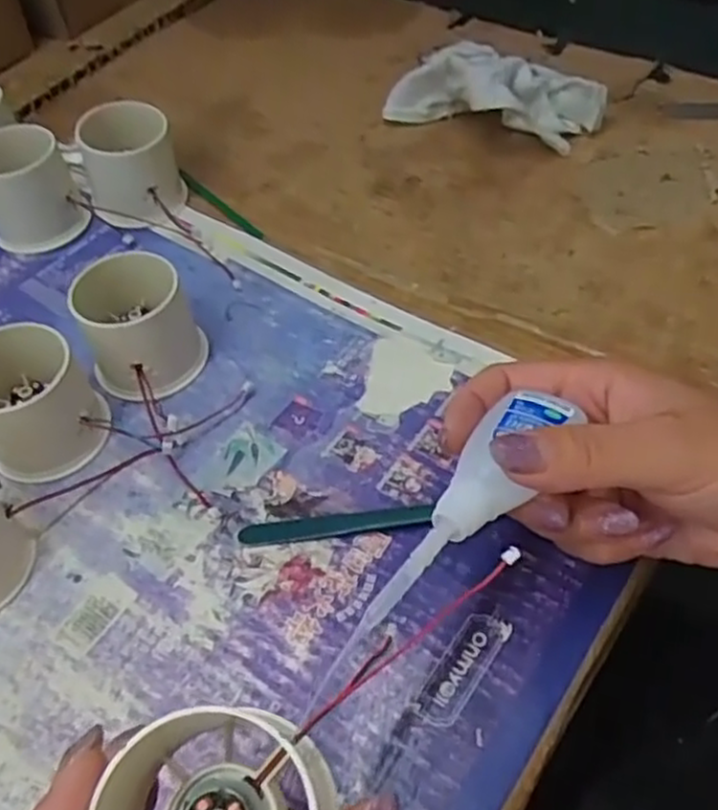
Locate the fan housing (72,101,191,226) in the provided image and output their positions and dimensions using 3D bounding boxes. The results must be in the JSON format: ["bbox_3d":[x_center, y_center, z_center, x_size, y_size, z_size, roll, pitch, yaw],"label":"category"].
[{"bbox_3d":[-0.133,-0.138,0.436,0.048,0.056,0.049,2,53,5],"label":"fan housing"}]

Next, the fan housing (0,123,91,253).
[{"bbox_3d":[-0.191,-0.122,0.427,0.052,0.054,0.046,-24,55,-15],"label":"fan housing"}]

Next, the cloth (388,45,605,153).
[{"bbox_3d":[0.088,-0.202,0.479,0.124,0.048,0.070,30,60,24],"label":"cloth"}]

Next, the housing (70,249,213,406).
[{"bbox_3d":[-0.106,-0.038,0.361,0.054,0.049,0.058,-2,52,2],"label":"housing"}]

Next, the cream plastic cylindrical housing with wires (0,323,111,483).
[{"bbox_3d":[-0.150,-0.003,0.338,0.054,0.047,0.058,-2,52,2],"label":"cream plastic cylindrical housing with wires"}]

